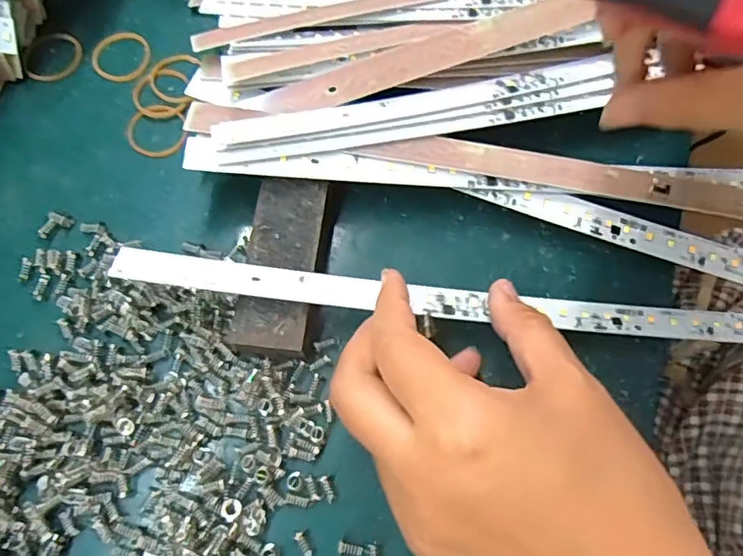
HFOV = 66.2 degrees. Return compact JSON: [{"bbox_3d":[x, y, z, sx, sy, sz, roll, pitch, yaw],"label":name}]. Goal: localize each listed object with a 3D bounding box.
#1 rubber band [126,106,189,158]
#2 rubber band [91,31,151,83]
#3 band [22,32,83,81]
[{"bbox_3d":[-0.113,-0.078,0.299,0.030,0.004,0.031,0,71,-1],"label":"rubber band"},{"bbox_3d":[-0.140,-0.124,0.319,0.031,0.004,0.035,-8,71,-4],"label":"rubber band"},{"bbox_3d":[-0.179,-0.125,0.319,0.032,0.005,0.033,0,71,-1],"label":"band"}]

